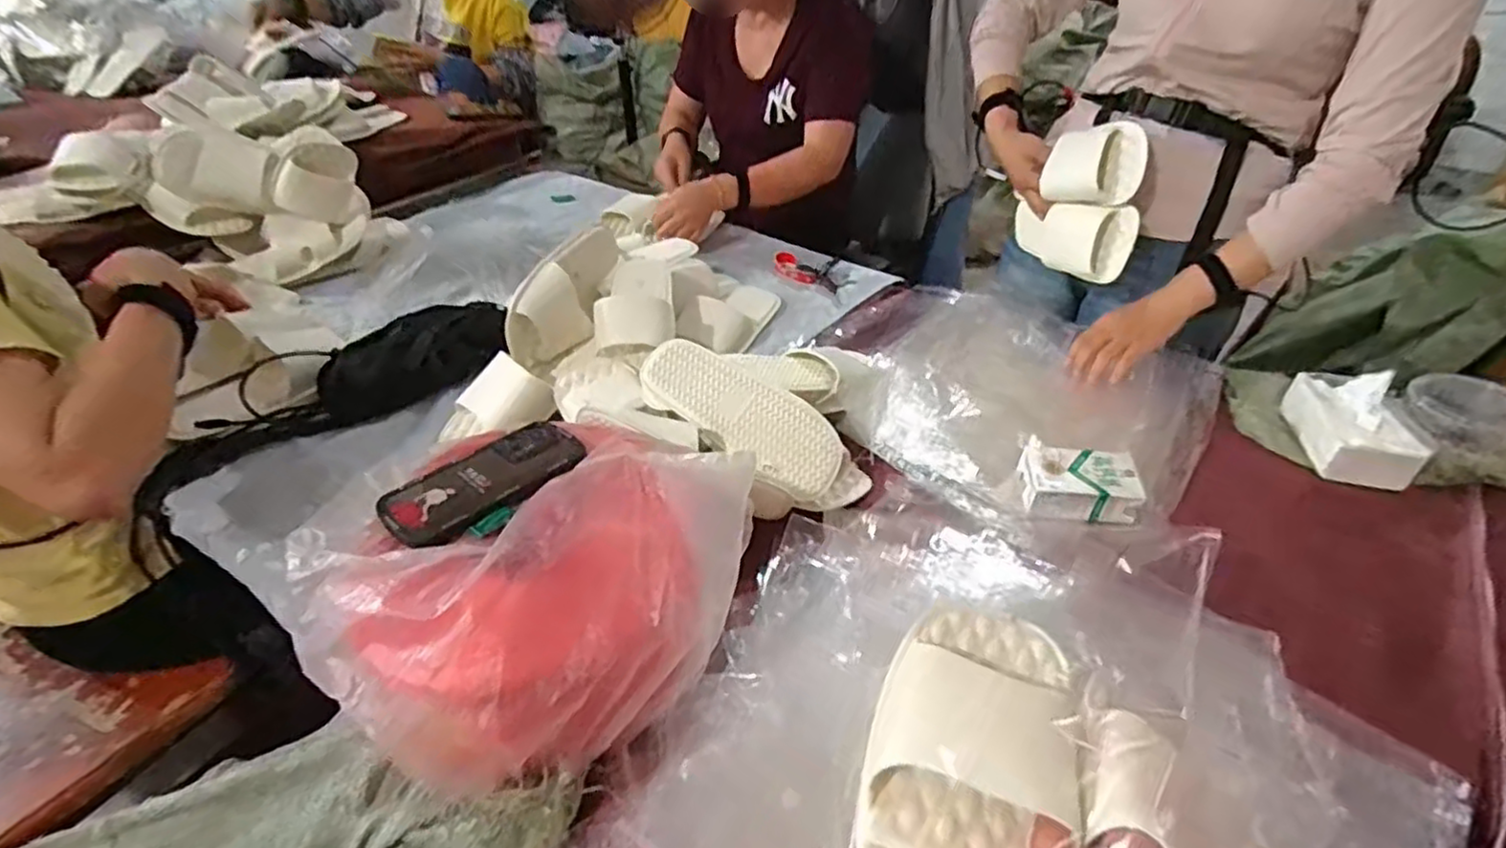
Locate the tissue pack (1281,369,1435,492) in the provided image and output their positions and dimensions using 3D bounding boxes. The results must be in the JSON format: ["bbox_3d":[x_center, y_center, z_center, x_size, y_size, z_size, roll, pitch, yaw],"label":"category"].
[{"bbox_3d":[0.695,-0.017,0.802,0.088,0.096,0.160,7,39,7],"label":"tissue pack"}]

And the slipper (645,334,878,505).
[{"bbox_3d":[0.001,0.006,0.749,0.262,0.061,0.104,34,45,6],"label":"slipper"}]

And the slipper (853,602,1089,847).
[{"bbox_3d":[0.113,0.204,0.376,0.106,0.065,0.263,16,51,18],"label":"slipper"}]

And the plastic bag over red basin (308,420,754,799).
[{"bbox_3d":[-0.175,0.117,0.553,0.281,0.142,0.282,26,44,27],"label":"plastic bag over red basin"}]

